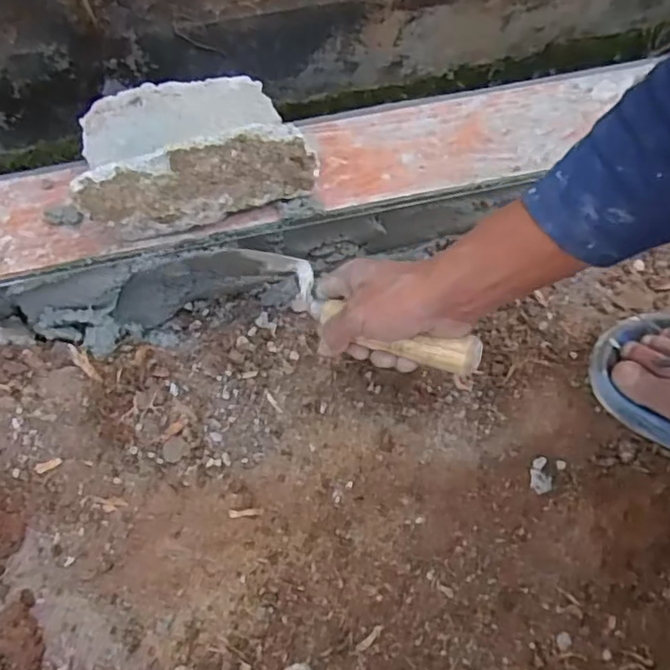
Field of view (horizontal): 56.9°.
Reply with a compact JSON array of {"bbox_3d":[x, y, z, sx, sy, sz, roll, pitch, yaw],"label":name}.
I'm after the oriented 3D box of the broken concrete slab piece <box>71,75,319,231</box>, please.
[{"bbox_3d":[-0.116,-0.164,0.508,0.182,0.060,0.129,-13,68,-6],"label":"broken concrete slab piece"}]

